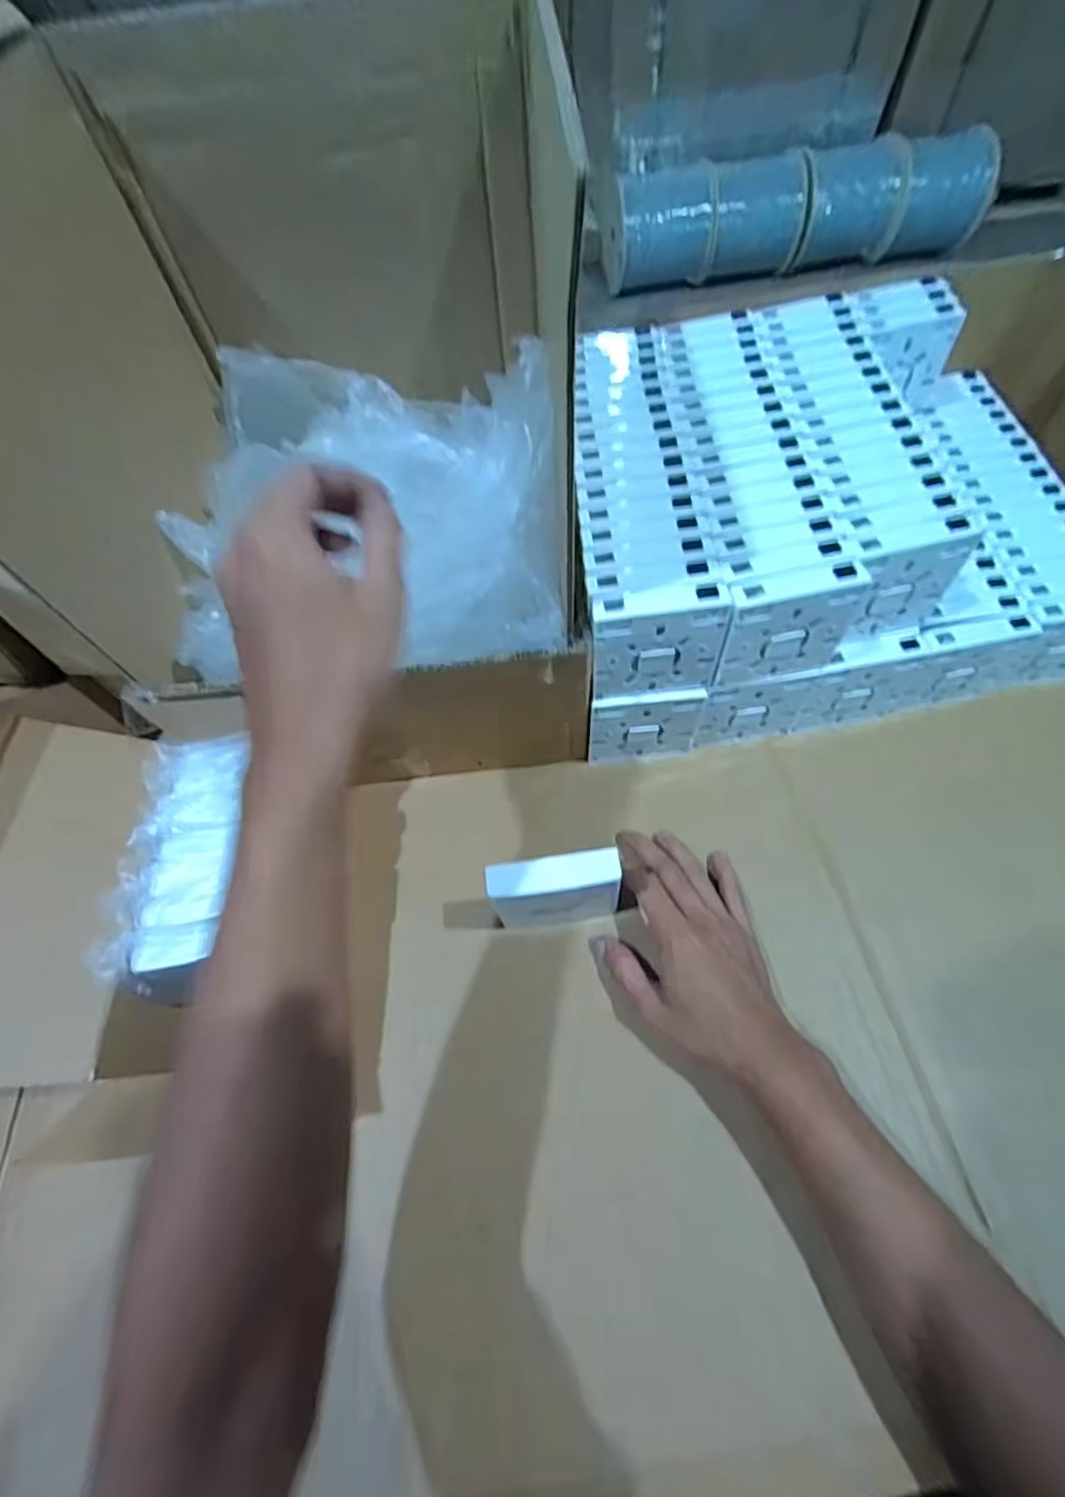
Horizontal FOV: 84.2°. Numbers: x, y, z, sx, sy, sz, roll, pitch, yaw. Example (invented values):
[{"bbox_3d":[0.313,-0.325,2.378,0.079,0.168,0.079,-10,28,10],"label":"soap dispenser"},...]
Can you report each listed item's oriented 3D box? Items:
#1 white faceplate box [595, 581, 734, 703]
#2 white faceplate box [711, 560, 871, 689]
[{"bbox_3d":[0.083,-0.069,0.399,0.086,0.084,0.018,-8,57,-1],"label":"white faceplate box"},{"bbox_3d":[0.170,-0.082,0.401,0.086,0.085,0.019,-11,57,-2],"label":"white faceplate box"}]

